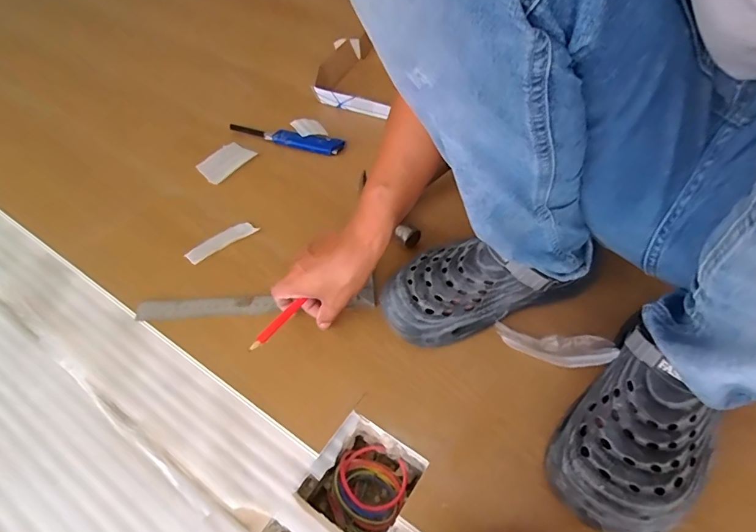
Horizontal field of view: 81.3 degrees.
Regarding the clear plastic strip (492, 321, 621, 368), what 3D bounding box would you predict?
[{"bbox_3d":[0.203,0.093,0.515,0.131,0.010,0.038,5,69,31],"label":"clear plastic strip"}]

